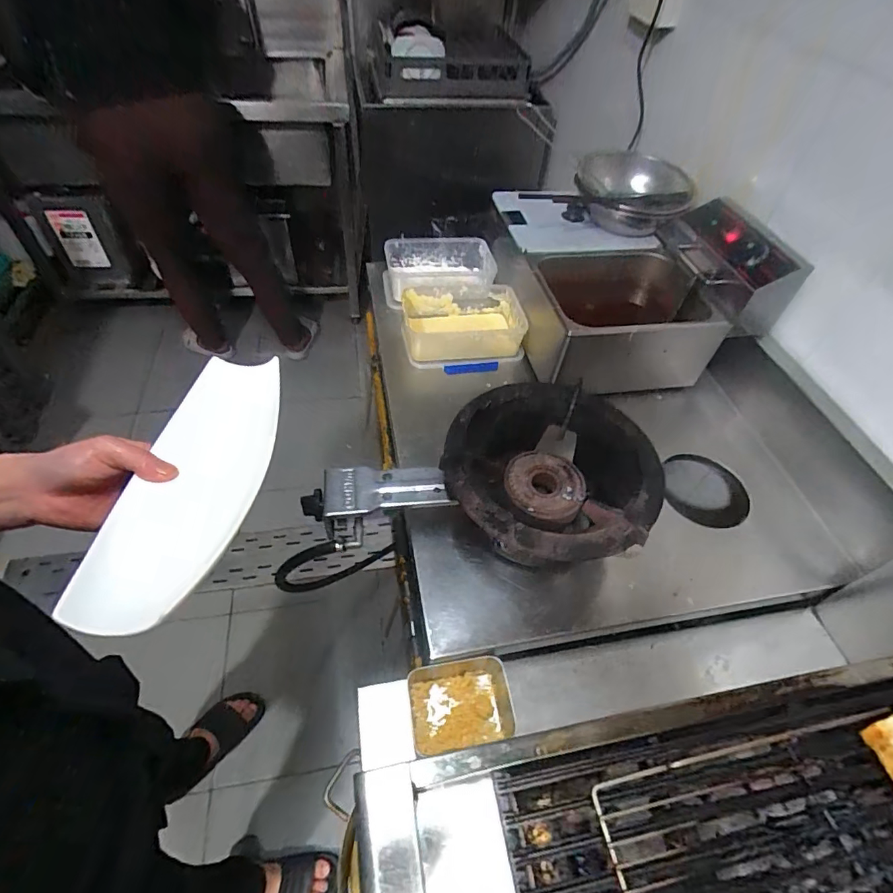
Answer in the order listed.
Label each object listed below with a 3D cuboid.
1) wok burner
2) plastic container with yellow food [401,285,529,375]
[{"bbox_3d":[0.160,0.054,0.760,0.326,0.156,0.304,2,51,-3],"label":"wok burner"},{"bbox_3d":[0.035,-0.260,1.069,0.255,0.096,0.197,-3,51,-7],"label":"plastic container with yellow food"}]

